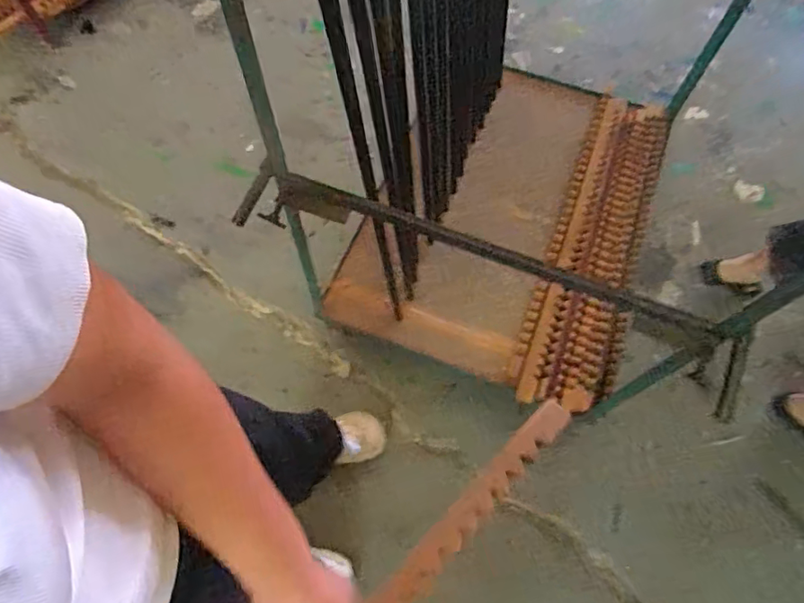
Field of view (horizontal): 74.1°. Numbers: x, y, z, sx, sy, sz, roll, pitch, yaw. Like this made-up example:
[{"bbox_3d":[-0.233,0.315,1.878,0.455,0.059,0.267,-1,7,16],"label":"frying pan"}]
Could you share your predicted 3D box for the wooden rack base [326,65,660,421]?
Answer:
[{"bbox_3d":[0.310,-0.228,1.430,0.703,0.093,0.932,24,69,10],"label":"wooden rack base"}]

